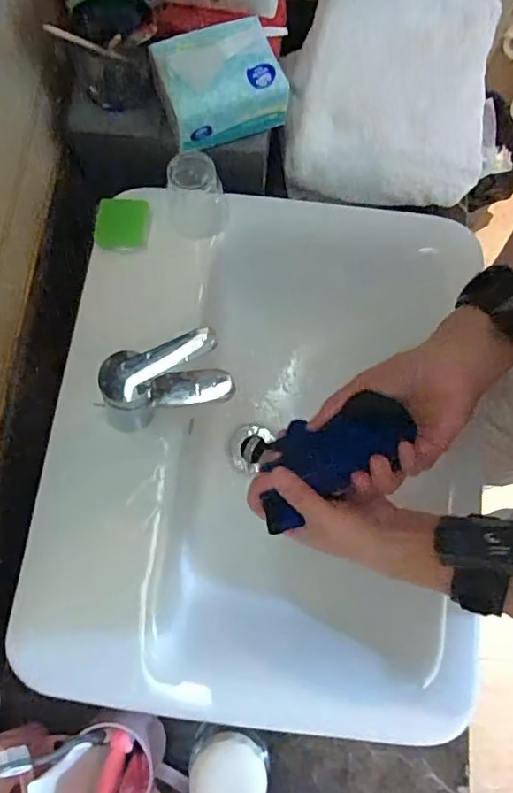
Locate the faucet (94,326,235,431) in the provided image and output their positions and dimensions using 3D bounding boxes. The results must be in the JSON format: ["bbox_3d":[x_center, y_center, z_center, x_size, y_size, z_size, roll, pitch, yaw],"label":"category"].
[{"bbox_3d":[-0.079,-0.008,0.517,0.110,0.130,0.046,-11,74,-2],"label":"faucet"}]

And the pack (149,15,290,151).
[{"bbox_3d":[-0.038,-0.337,0.590,0.125,0.076,0.092,-21,75,-5],"label":"pack"}]

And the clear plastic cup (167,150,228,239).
[{"bbox_3d":[-0.065,-0.215,0.598,0.061,0.075,0.058,0,74,1],"label":"clear plastic cup"}]

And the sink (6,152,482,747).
[{"bbox_3d":[0.011,0.048,0.616,0.437,0.154,0.541,6,74,3],"label":"sink"}]

